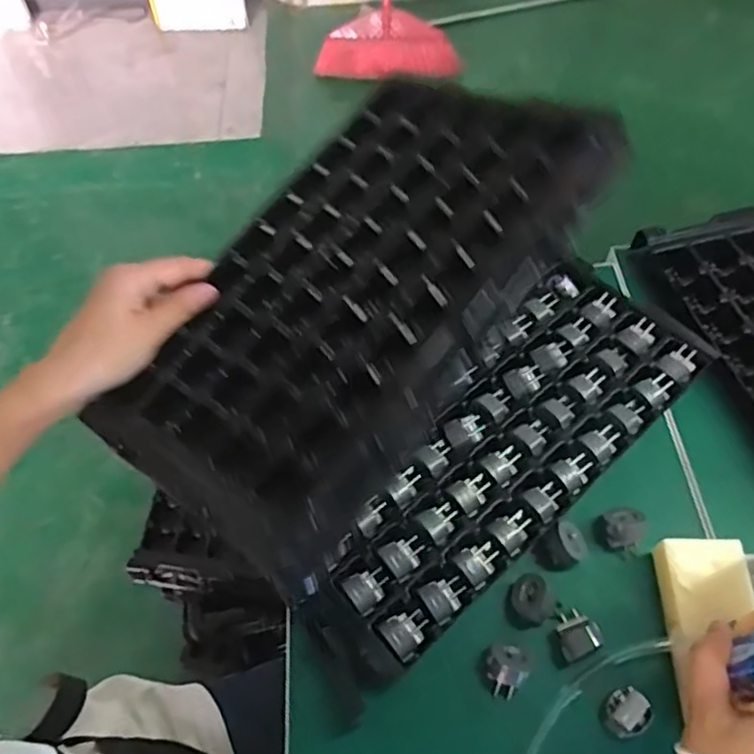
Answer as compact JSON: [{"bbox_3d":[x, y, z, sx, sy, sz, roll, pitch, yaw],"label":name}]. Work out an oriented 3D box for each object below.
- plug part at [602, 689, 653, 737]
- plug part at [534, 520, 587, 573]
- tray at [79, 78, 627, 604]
[{"bbox_3d":[0.151,0.203,0.394,0.026,0.022,0.025,-2,56,2],"label":"plug part"},{"bbox_3d":[0.126,0.118,0.446,0.032,0.023,0.028,-39,62,-20],"label":"plug part"},{"bbox_3d":[-0.009,-0.064,0.423,0.199,0.032,0.354,23,66,33],"label":"tray"}]

